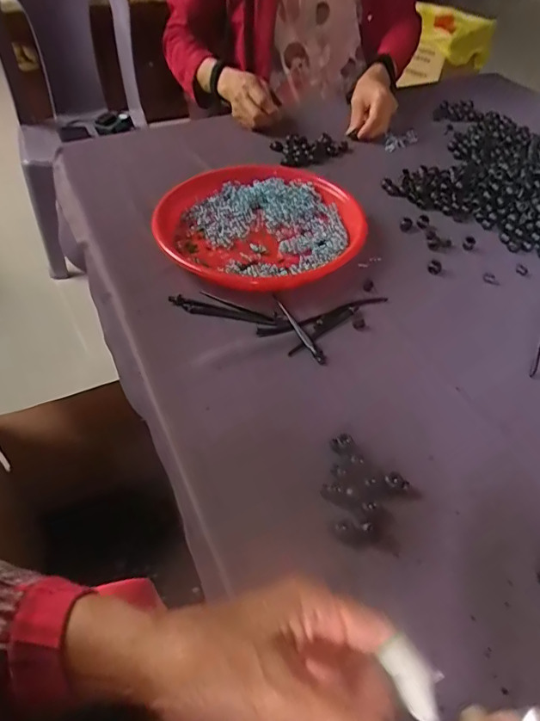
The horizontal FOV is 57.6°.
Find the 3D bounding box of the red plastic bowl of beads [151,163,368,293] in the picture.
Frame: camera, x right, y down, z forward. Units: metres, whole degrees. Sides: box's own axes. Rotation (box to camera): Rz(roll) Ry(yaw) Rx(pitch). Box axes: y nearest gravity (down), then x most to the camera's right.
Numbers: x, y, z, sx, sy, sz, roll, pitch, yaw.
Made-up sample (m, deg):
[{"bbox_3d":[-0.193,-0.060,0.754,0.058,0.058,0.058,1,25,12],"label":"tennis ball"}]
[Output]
[{"bbox_3d":[-0.019,-0.177,0.609,0.236,0.040,0.242,0,47,0],"label":"red plastic bowl of beads"}]

